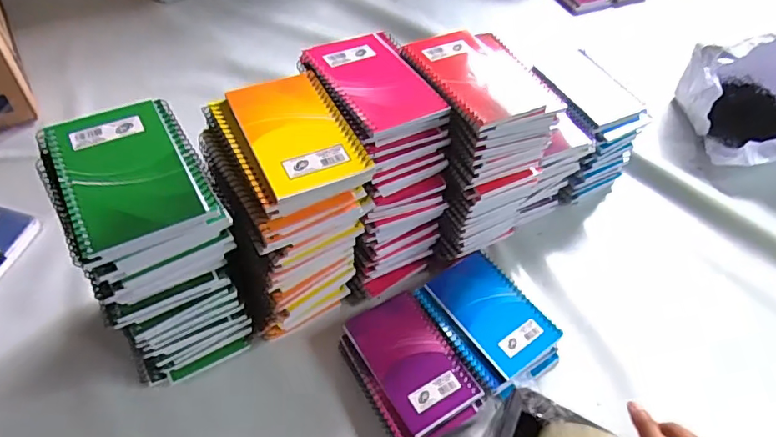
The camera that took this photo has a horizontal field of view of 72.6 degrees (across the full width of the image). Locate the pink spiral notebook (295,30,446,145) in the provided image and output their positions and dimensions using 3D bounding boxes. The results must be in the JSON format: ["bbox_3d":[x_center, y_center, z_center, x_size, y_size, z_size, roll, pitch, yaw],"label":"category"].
[{"bbox_3d":[-0.015,-0.127,0.492,0.091,0.019,0.134,-22,57,-21],"label":"pink spiral notebook"}]

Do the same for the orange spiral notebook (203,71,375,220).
[{"bbox_3d":[-0.083,-0.066,0.435,0.097,0.020,0.131,-20,56,-20],"label":"orange spiral notebook"}]

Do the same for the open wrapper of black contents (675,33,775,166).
[{"bbox_3d":[0.541,-0.176,0.764,0.169,0.126,0.181,3,51,-3],"label":"open wrapper of black contents"}]

